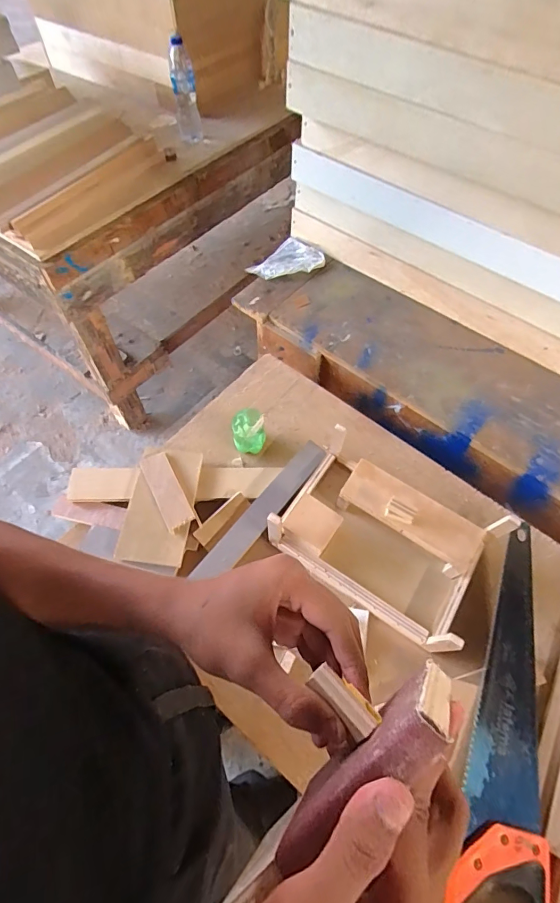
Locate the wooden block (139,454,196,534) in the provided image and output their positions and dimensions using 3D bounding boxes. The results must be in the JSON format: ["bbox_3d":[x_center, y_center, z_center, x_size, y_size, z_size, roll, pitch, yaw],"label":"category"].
[{"bbox_3d":[-0.188,0.064,0.702,0.046,0.009,0.136,-26,65,-14],"label":"wooden block"}]

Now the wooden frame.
[{"bbox_3d":[0.167,0.107,0.659,0.306,0.091,0.191,33,68,17],"label":"wooden frame"}]

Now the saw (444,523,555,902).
[{"bbox_3d":[0.313,0.357,0.562,0.107,0.032,0.508,17,64,10],"label":"saw"}]

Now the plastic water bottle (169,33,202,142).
[{"bbox_3d":[-0.274,-1.033,1.226,0.068,0.234,0.068,-6,42,-1],"label":"plastic water bottle"}]

